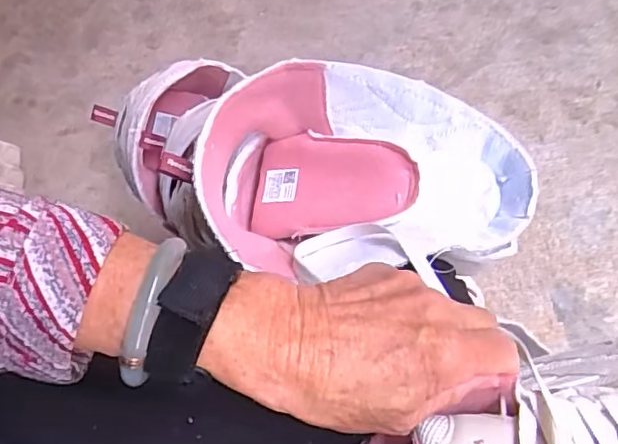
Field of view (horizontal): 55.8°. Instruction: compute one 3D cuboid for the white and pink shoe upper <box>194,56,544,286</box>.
[{"bbox_3d":[0.037,-0.033,0.390,0.206,0.080,0.123,3,63,8],"label":"white and pink shoe upper"}]

